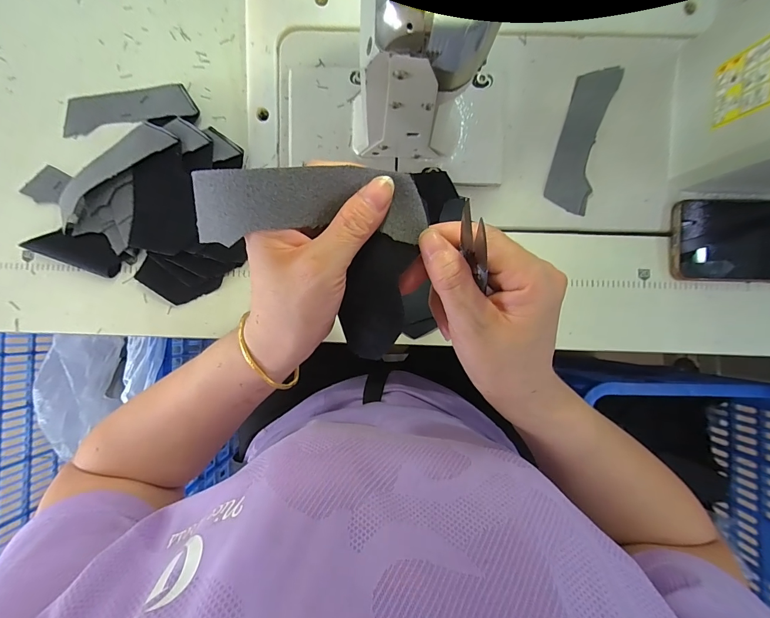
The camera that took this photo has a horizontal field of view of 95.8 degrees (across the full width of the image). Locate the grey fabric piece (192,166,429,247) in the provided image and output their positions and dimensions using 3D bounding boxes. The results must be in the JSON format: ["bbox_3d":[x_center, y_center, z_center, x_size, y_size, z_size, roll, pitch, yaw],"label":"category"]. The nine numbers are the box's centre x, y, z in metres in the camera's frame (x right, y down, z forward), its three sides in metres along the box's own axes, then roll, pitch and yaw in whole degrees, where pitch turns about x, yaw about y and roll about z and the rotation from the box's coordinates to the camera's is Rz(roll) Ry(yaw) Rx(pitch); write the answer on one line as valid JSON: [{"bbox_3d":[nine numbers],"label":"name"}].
[{"bbox_3d":[-0.039,-0.055,0.186,0.118,0.015,0.038,-2,115,-8],"label":"grey fabric piece"}]

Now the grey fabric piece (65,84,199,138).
[{"bbox_3d":[-0.248,-0.195,0.339,0.129,0.009,0.038,-5,87,-1],"label":"grey fabric piece"}]

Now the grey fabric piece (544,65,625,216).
[{"bbox_3d":[0.186,-0.160,0.329,0.040,0.004,0.131,13,95,4],"label":"grey fabric piece"}]

